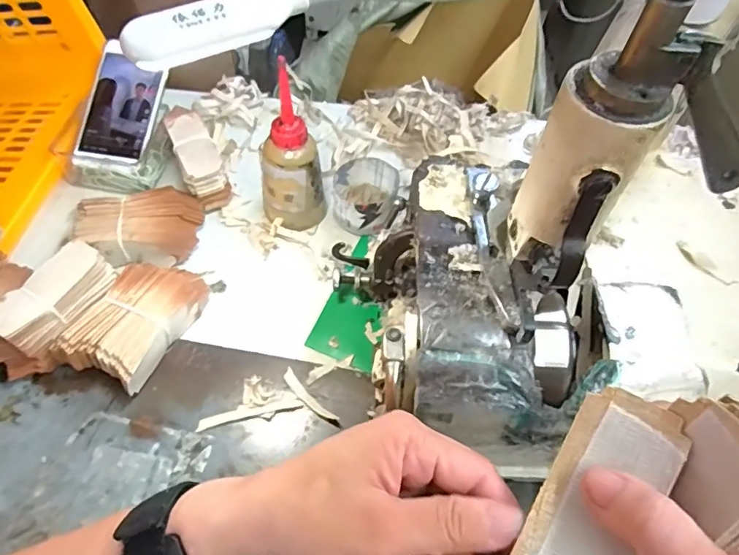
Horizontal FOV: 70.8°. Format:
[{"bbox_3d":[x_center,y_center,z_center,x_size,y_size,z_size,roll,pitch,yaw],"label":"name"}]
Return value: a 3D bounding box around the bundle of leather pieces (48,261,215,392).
[{"bbox_3d":[-0.206,0.040,0.469,0.070,0.052,0.118,21,59,11],"label":"bundle of leather pieces"}]

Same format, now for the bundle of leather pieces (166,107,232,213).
[{"bbox_3d":[-0.188,-0.129,0.564,0.047,0.055,0.113,-22,61,-16],"label":"bundle of leather pieces"}]

